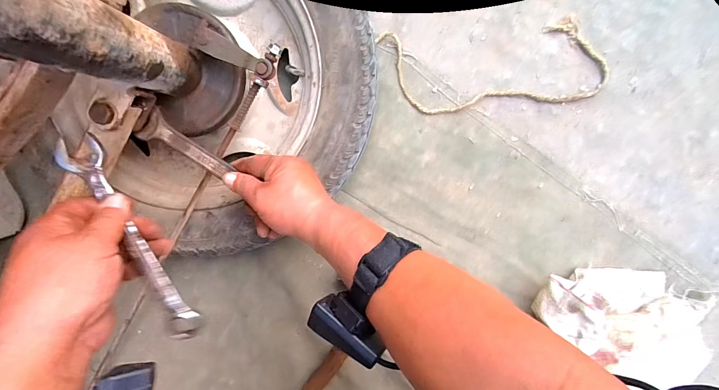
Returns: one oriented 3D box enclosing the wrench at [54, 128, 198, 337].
[{"bbox_3d":[-0.196,0.041,0.290,0.030,0.011,0.195,-26,99,2],"label":"wrench"}]

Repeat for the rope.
[{"bbox_3d":[0.184,-0.175,0.446,0.300,0.020,0.113,-6,91,2],"label":"rope"}]

